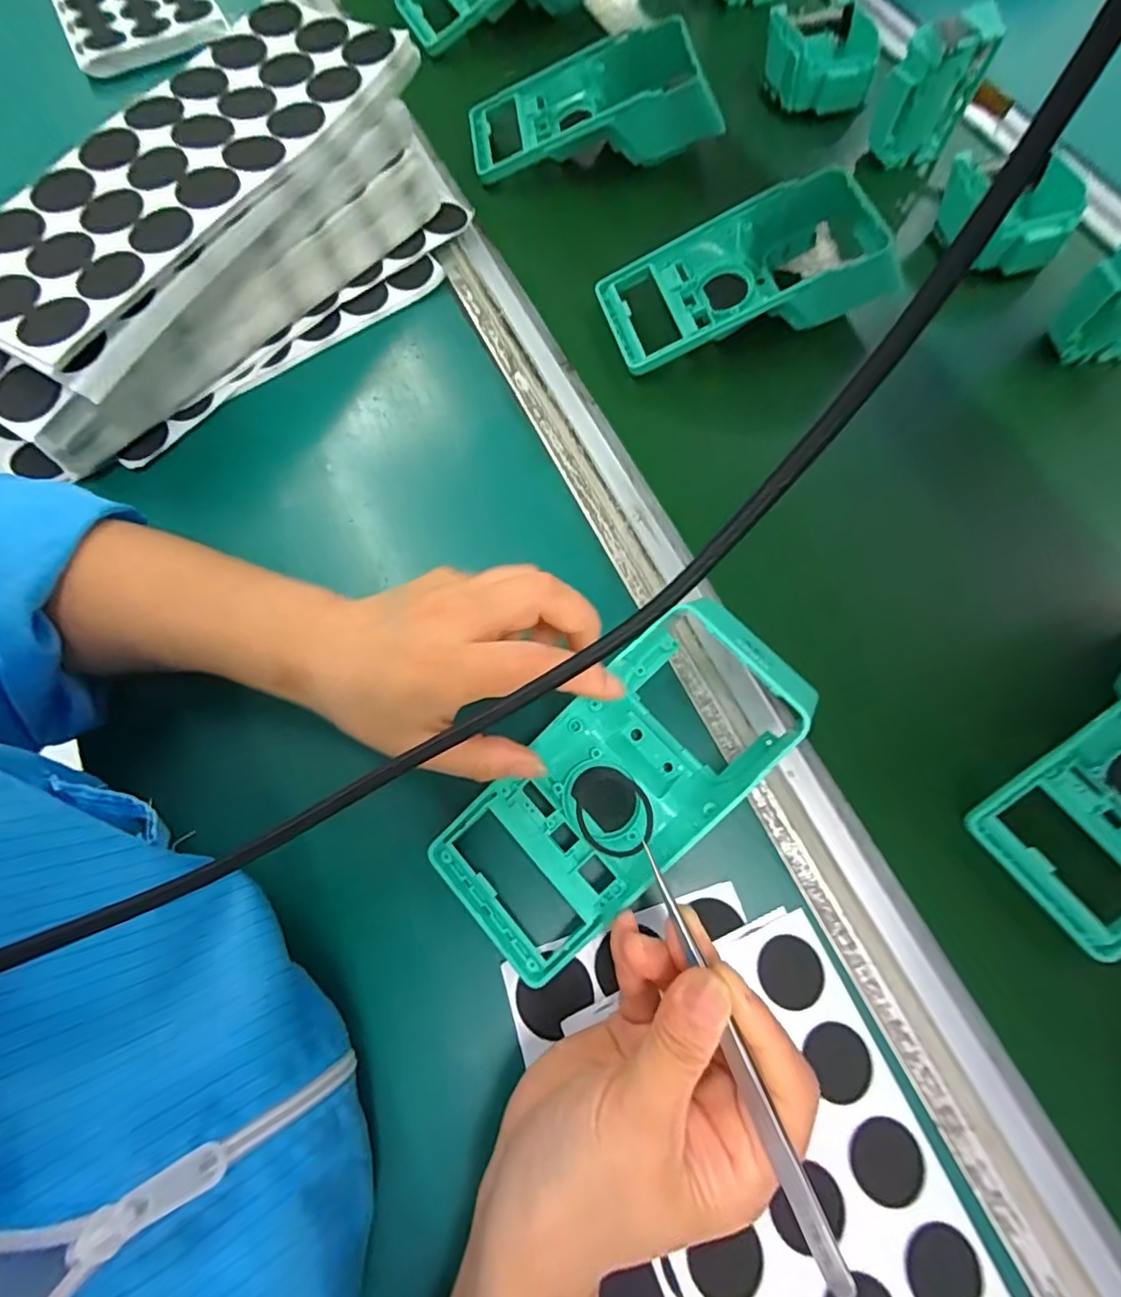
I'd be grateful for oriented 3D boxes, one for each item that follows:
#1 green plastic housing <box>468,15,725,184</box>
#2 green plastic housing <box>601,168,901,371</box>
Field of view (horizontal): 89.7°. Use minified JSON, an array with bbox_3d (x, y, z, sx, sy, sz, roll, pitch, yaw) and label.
[{"bbox_3d":[0.020,-0.414,0.427,0.178,0.046,0.084,-7,71,-2],"label":"green plastic housing"},{"bbox_3d":[0.124,-0.249,0.370,0.187,0.047,0.093,-15,71,-5],"label":"green plastic housing"}]

